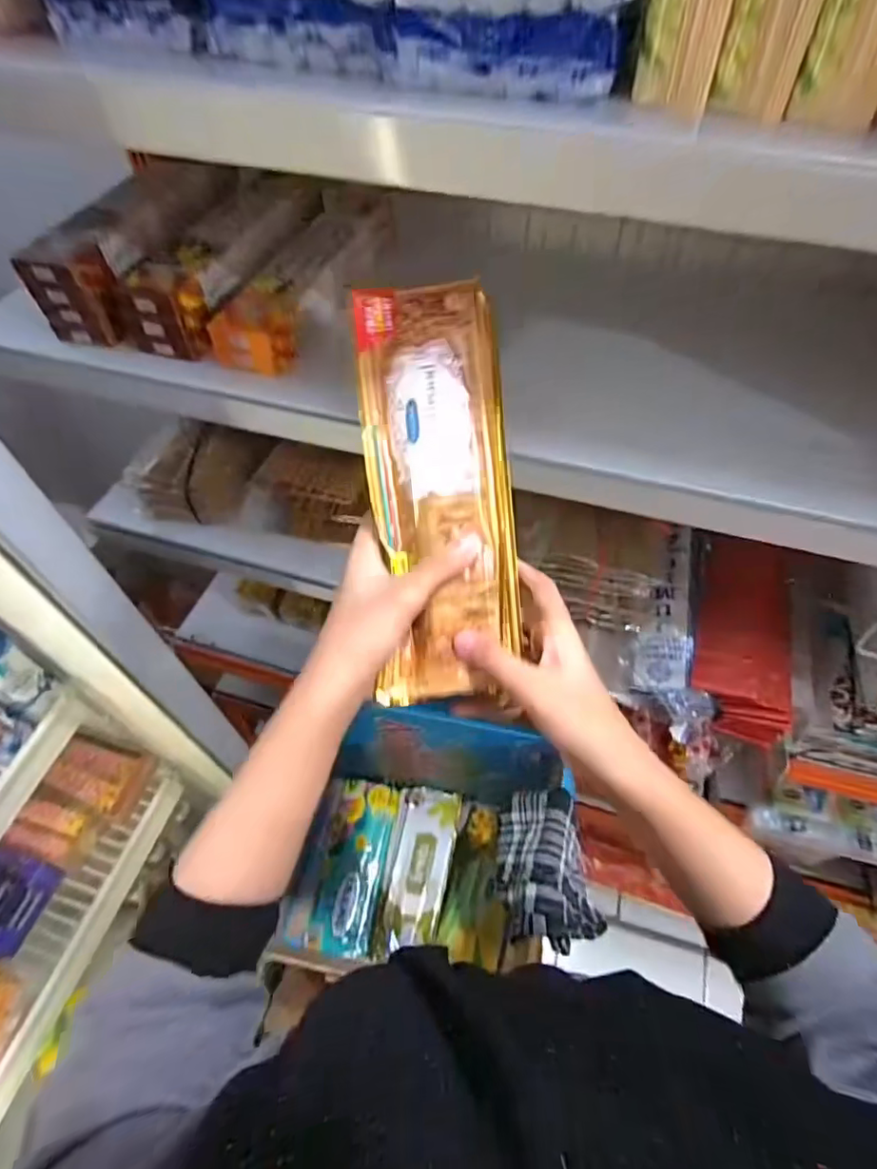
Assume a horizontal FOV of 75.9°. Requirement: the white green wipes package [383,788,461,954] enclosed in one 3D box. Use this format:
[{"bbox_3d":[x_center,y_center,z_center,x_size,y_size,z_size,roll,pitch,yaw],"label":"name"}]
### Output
[{"bbox_3d":[-0.025,0.440,0.887,0.096,0.025,0.229,5,55,4],"label":"white green wipes package"}]

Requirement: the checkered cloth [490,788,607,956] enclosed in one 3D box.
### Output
[{"bbox_3d":[0.125,0.320,0.643,0.104,0.092,0.155,-5,55,-4],"label":"checkered cloth"}]

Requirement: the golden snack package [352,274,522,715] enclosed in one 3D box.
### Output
[{"bbox_3d":[0.002,-0.063,0.353,0.090,0.038,0.260,-5,82,-4],"label":"golden snack package"}]

